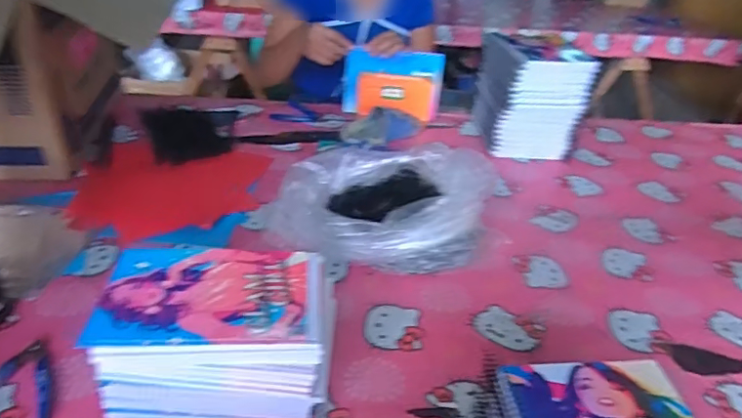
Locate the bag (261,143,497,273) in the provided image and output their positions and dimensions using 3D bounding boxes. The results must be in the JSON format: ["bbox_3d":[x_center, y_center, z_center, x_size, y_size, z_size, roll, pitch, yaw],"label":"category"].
[{"bbox_3d":[0.015,-0.018,0.821,0.296,0.123,0.233,16,33,16],"label":"bag"}]

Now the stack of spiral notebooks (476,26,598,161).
[{"bbox_3d":[0.322,-0.235,1.139,0.168,0.198,0.196,0,32,-9],"label":"stack of spiral notebooks"}]

